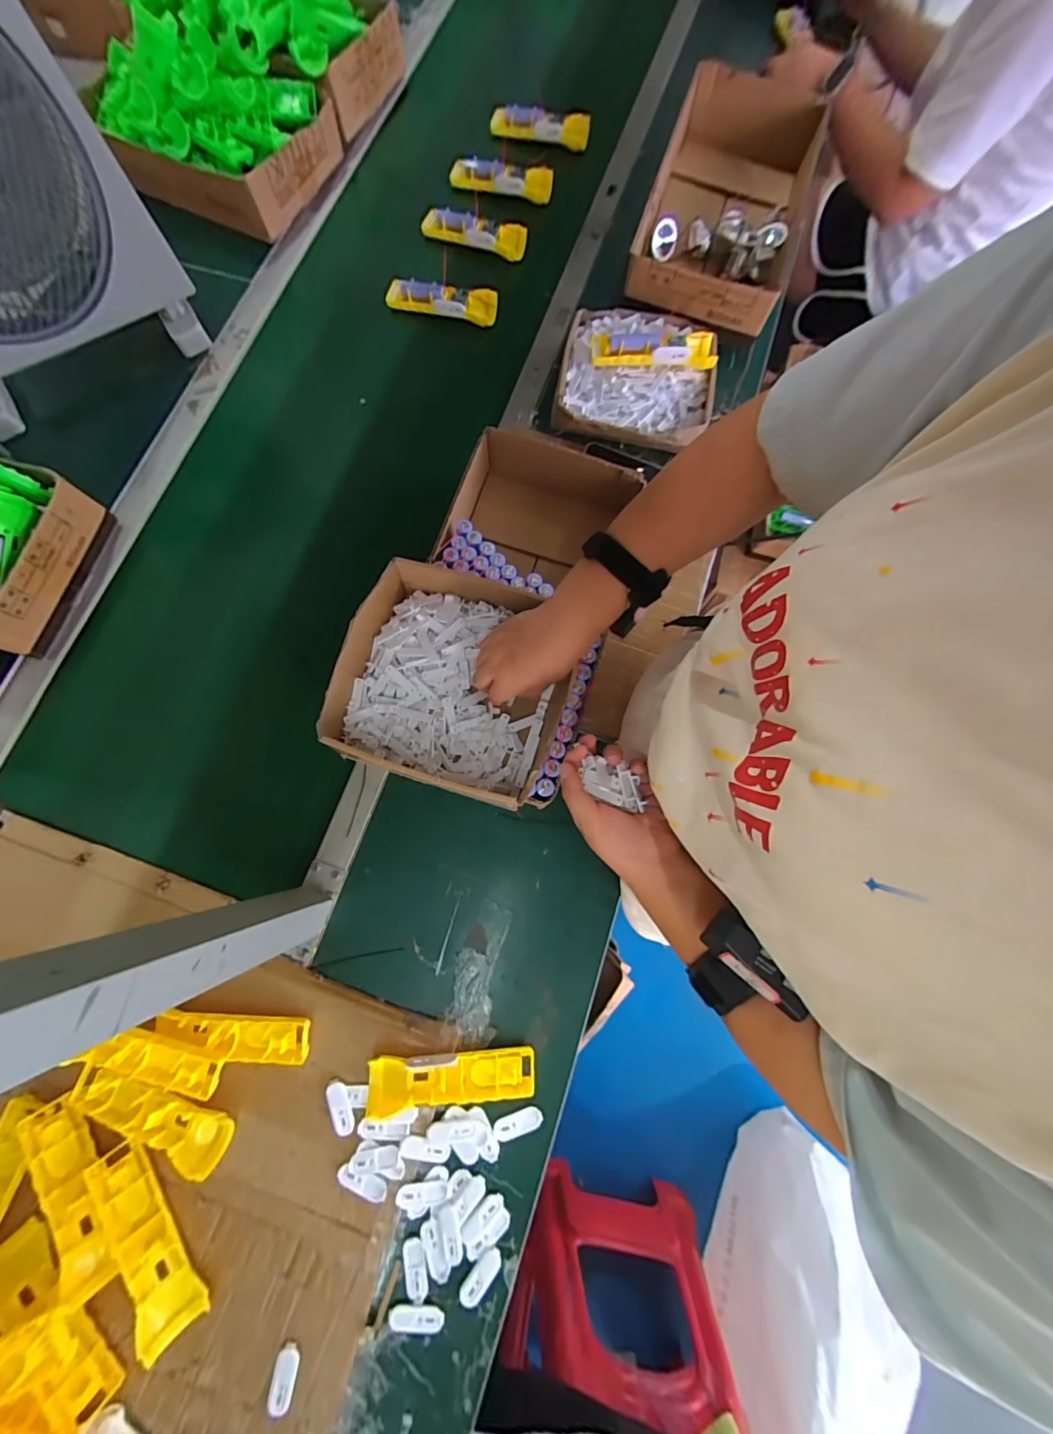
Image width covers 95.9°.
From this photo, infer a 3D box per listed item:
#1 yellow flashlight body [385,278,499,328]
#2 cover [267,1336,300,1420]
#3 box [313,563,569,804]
[{"bbox_3d":[-0.126,-0.624,0.707,0.171,0.035,0.028,13,77,2],"label":"yellow flashlight body"},{"bbox_3d":[-0.219,0.596,0.428,0.020,0.010,0.047,10,77,2],"label":"cover"},{"bbox_3d":[-0.070,-0.032,0.465,0.209,0.062,0.195,16,77,3],"label":"box"}]

